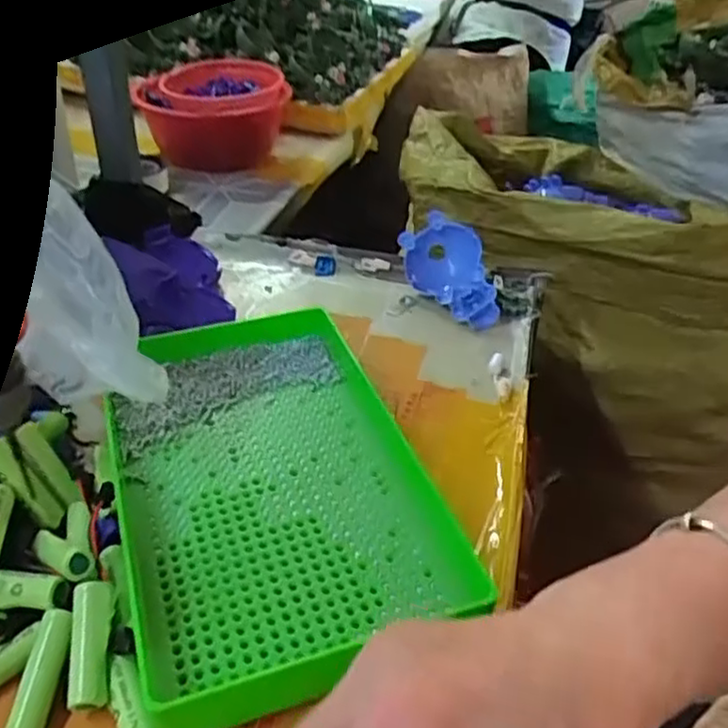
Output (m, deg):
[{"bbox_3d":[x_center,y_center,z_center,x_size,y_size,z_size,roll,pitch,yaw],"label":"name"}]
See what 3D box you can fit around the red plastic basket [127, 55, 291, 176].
[{"bbox_3d":[-0.167,-0.279,0.829,0.146,0.094,0.123,14,40,16],"label":"red plastic basket"}]

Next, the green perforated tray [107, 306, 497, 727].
[{"bbox_3d":[-0.049,0.057,0.386,0.158,0.032,0.245,-11,40,-16],"label":"green perforated tray"}]

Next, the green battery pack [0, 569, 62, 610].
[{"bbox_3d":[-0.156,0.099,0.318,0.046,0.016,0.015,6,38,5],"label":"green battery pack"}]

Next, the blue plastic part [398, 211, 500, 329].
[{"bbox_3d":[0.066,-0.073,0.555,0.050,0.051,0.095,-13,40,-17],"label":"blue plastic part"}]

